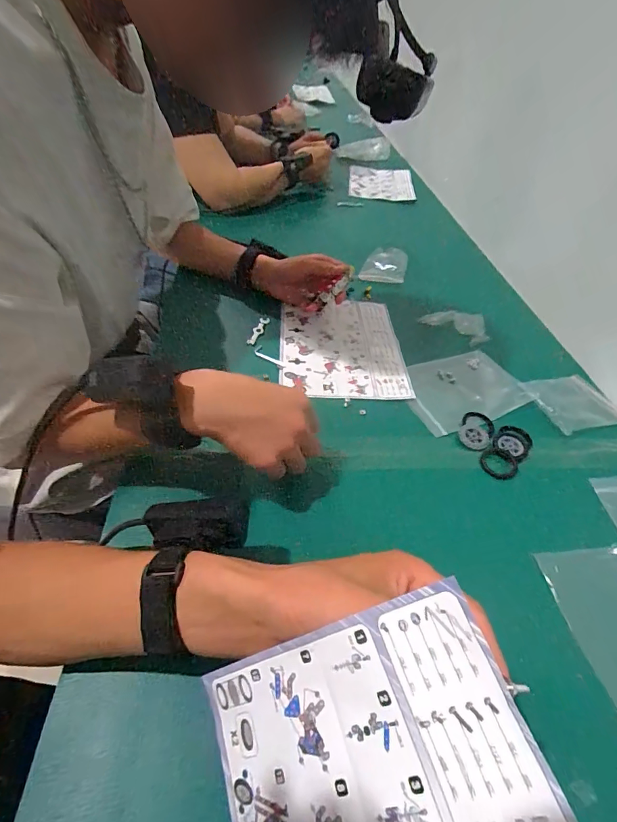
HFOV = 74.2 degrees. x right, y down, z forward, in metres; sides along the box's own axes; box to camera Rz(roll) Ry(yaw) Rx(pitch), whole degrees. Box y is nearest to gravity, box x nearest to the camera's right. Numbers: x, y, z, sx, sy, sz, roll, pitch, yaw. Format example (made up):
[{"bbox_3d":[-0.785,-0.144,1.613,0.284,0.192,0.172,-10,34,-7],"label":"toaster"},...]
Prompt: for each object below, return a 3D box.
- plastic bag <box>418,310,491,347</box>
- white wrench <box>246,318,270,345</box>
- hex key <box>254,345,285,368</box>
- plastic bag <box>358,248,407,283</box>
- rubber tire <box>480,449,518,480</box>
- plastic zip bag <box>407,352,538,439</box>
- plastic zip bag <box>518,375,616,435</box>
[{"bbox_3d":[0.232,-0.130,0.636,0.100,0.022,0.065,3,45,-4],"label":"plastic bag"},{"bbox_3d":[-0.070,-0.115,0.573,0.013,0.005,0.066,14,45,6],"label":"white wrench"},{"bbox_3d":[-0.051,-0.070,0.536,0.048,0.007,0.013,35,51,24],"label":"hex key"},{"bbox_3d":[0.139,-0.266,0.737,0.075,0.024,0.083,14,45,6],"label":"plastic bag"},{"bbox_3d":[0.208,0.059,0.447,0.038,0.005,0.040,4,45,-4],"label":"rubber tire"},{"bbox_3d":[0.196,-0.033,0.529,0.159,0.016,0.120,-14,49,-20],"label":"plastic zip bag"},{"bbox_3d":[0.336,-0.011,0.517,0.110,0.014,0.081,-10,48,-17],"label":"plastic zip bag"}]

